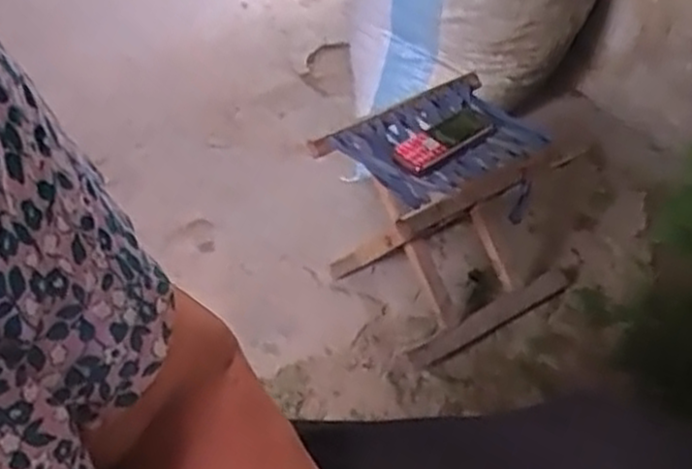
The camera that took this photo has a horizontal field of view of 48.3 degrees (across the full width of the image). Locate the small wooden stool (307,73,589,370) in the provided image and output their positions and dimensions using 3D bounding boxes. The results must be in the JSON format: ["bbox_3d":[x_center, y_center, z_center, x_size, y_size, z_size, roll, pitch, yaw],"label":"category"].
[{"bbox_3d":[0.126,-0.031,1.024,0.236,0.251,0.241,-25,41,-22],"label":"small wooden stool"}]

